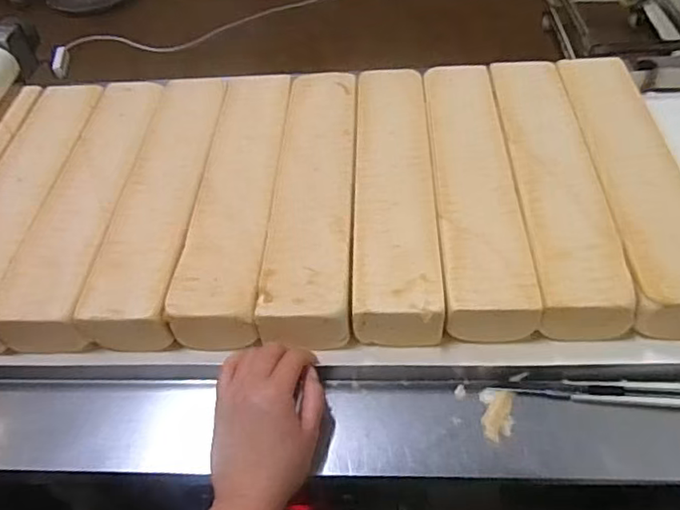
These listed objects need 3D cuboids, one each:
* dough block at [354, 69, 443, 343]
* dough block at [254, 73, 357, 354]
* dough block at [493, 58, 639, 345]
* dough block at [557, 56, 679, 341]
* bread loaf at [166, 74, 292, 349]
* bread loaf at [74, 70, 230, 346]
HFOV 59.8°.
[{"bbox_3d":[0.056,-0.070,0.611,0.079,0.051,0.365,-3,48,6],"label":"dough block"},{"bbox_3d":[-0.023,-0.067,0.612,0.078,0.049,0.359,-3,48,6],"label":"dough block"},{"bbox_3d":[0.214,-0.079,0.603,0.080,0.046,0.368,-2,48,6],"label":"dough block"},{"bbox_3d":[0.292,-0.080,0.600,0.088,0.049,0.368,-4,48,5],"label":"dough block"},{"bbox_3d":[-0.099,-0.062,0.620,0.078,0.056,0.366,-3,48,6],"label":"bread loaf"},{"bbox_3d":[-0.177,-0.064,0.625,0.079,0.050,0.362,-3,48,6],"label":"bread loaf"}]

